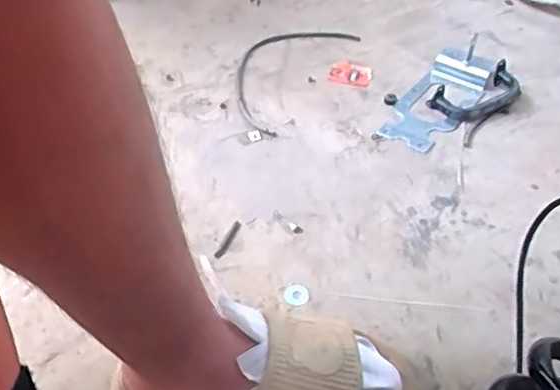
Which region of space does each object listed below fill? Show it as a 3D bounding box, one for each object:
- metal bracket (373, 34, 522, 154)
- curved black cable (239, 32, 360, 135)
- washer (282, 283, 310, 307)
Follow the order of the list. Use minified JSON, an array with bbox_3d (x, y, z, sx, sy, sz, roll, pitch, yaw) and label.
[{"bbox_3d":[0.262,-0.152,0.962,0.158,0.053,0.267,31,49,26],"label":"metal bracket"},{"bbox_3d":[-0.001,-0.213,1.029,0.152,0.027,0.329,22,46,19],"label":"curved black cable"},{"bbox_3d":[0.018,0.113,0.696,0.027,0.008,0.029,-27,51,-29],"label":"washer"}]

